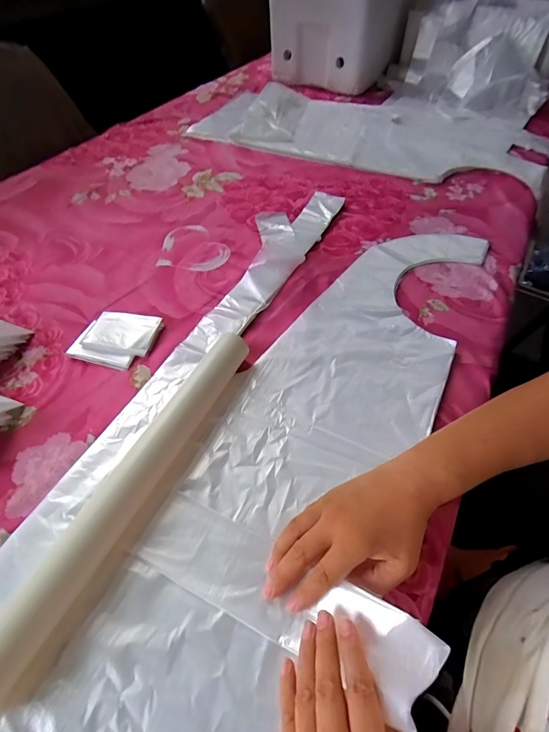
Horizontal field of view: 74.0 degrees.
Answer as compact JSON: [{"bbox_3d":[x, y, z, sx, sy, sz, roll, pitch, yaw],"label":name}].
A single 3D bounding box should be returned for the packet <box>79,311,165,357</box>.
[{"bbox_3d":[-0.195,-0.044,0.470,0.082,0.011,0.062,8,54,6],"label":"packet"}]

